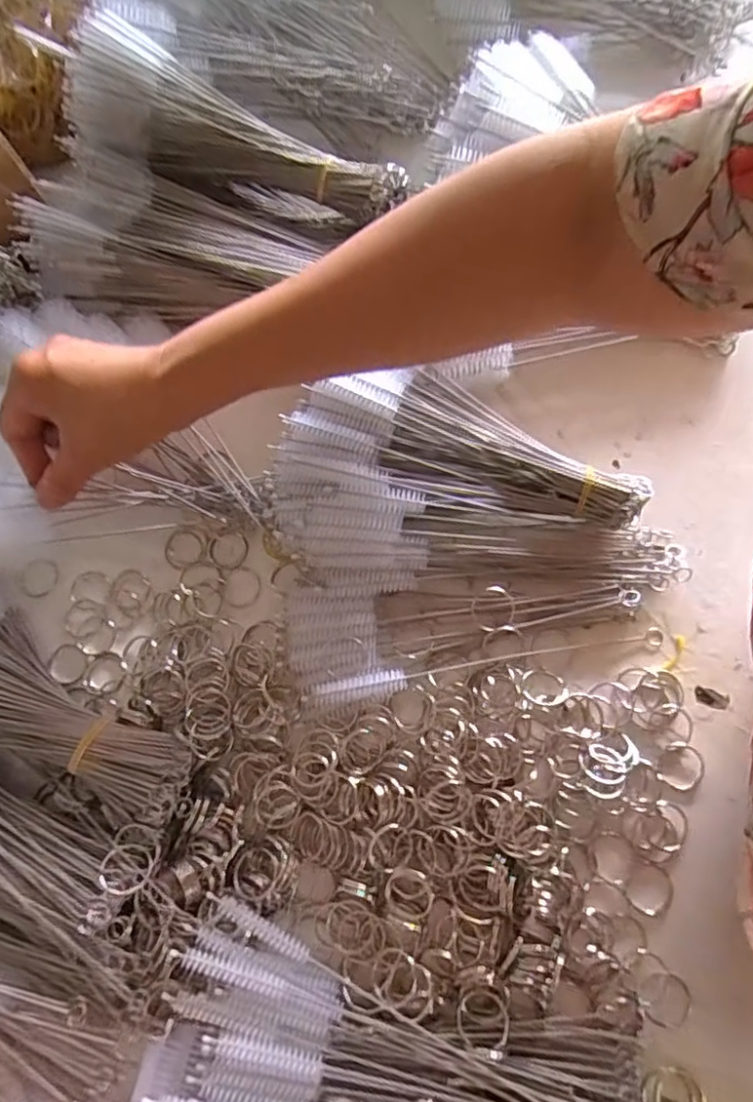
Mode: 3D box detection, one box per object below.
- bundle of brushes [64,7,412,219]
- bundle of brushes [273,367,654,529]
[{"bbox_3d":[-0.080,-0.261,0.388,0.208,0.064,0.060,14,77,-10],"label":"bundle of brushes"},{"bbox_3d":[0.051,-0.058,0.363,0.201,0.032,0.081,20,79,7],"label":"bundle of brushes"}]

